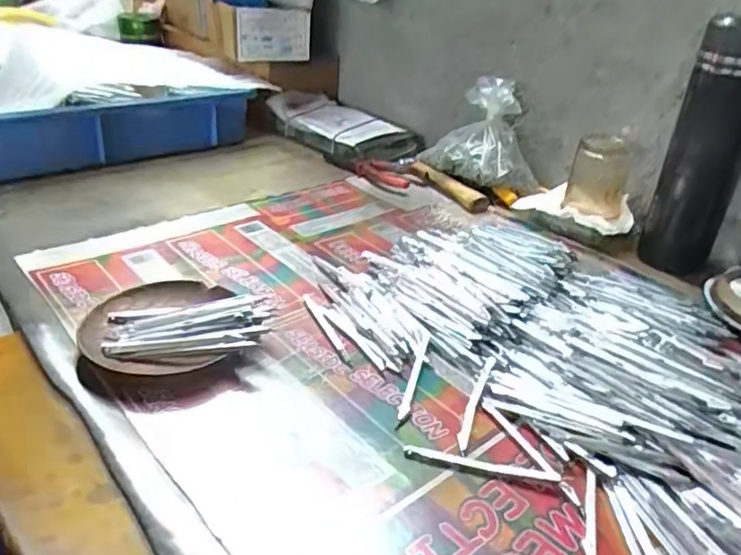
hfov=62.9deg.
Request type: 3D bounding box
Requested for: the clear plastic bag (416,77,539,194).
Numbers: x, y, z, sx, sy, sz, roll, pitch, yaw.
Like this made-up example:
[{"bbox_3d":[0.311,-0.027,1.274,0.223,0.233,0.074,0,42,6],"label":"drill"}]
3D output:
[{"bbox_3d":[0.133,-0.165,0.714,0.150,0.115,0.067,21,34,26],"label":"clear plastic bag"}]

